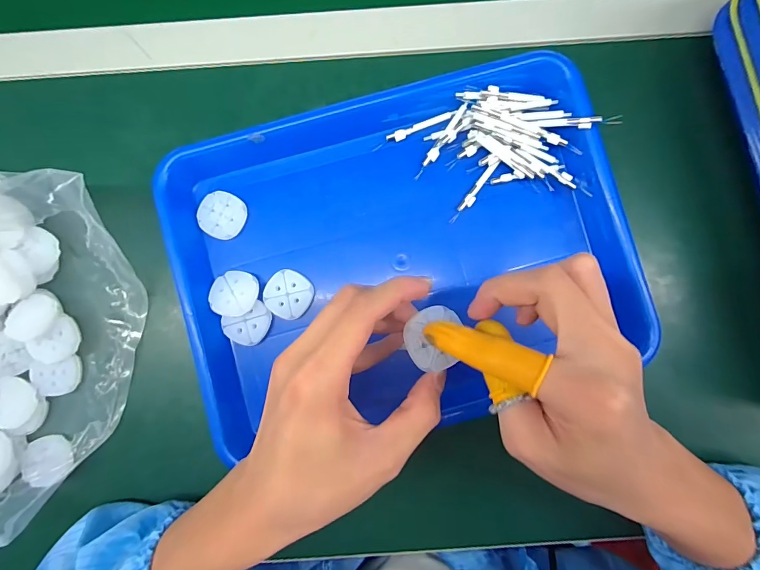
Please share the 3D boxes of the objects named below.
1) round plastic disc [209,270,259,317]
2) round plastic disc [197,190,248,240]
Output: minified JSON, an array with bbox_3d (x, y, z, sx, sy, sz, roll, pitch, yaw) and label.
[{"bbox_3d":[-0.110,0.006,0.296,0.034,0.004,0.034,1,73,-3],"label":"round plastic disc"},{"bbox_3d":[-0.123,-0.054,0.306,0.035,0.006,0.035,0,94,-8],"label":"round plastic disc"}]

